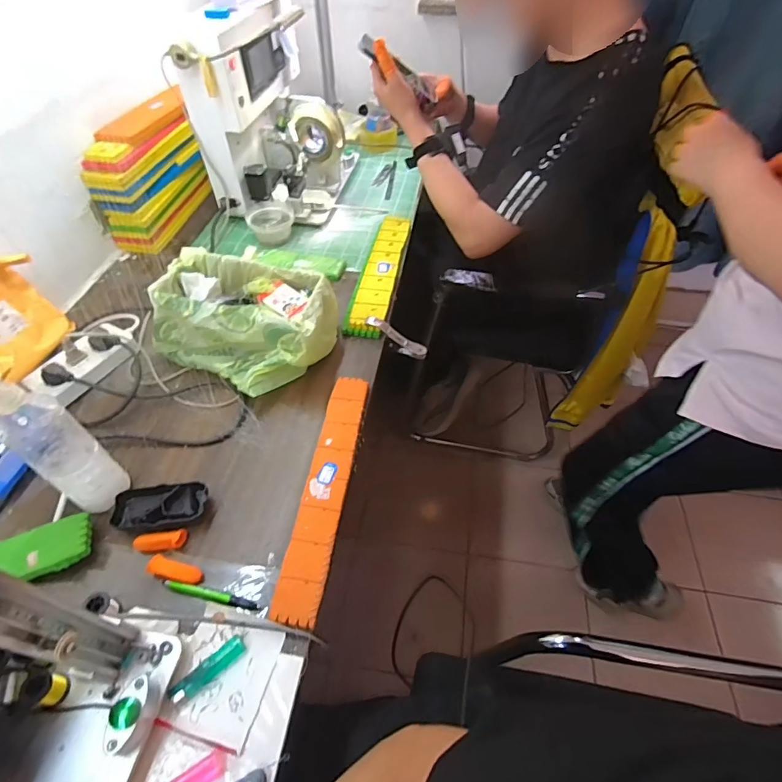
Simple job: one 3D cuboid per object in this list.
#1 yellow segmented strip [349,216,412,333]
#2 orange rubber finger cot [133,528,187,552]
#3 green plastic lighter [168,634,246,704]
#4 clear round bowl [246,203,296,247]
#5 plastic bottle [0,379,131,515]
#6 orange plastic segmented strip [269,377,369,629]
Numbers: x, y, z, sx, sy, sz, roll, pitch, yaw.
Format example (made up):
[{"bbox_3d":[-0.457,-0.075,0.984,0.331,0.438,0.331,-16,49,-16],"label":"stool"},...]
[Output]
[{"bbox_3d":[-0.017,-0.249,0.881,0.066,0.012,0.354,7,52,6],"label":"yellow segmented strip"},{"bbox_3d":[-0.285,0.185,0.544,0.060,0.020,0.025,-5,52,-3],"label":"orange rubber finger cot"},{"bbox_3d":[-0.189,0.289,0.460,0.076,0.013,0.021,-36,59,-24],"label":"green plastic lighter"},{"bbox_3d":[-0.262,-0.372,0.973,0.096,0.048,0.104,0,51,0],"label":"clear round bowl"},{"bbox_3d":[-0.380,0.048,0.484,0.060,0.292,0.064,31,58,23],"label":"plastic bottle"},{"bbox_3d":[-0.084,0.118,0.587,0.054,0.012,0.345,6,52,5],"label":"orange plastic segmented strip"}]

